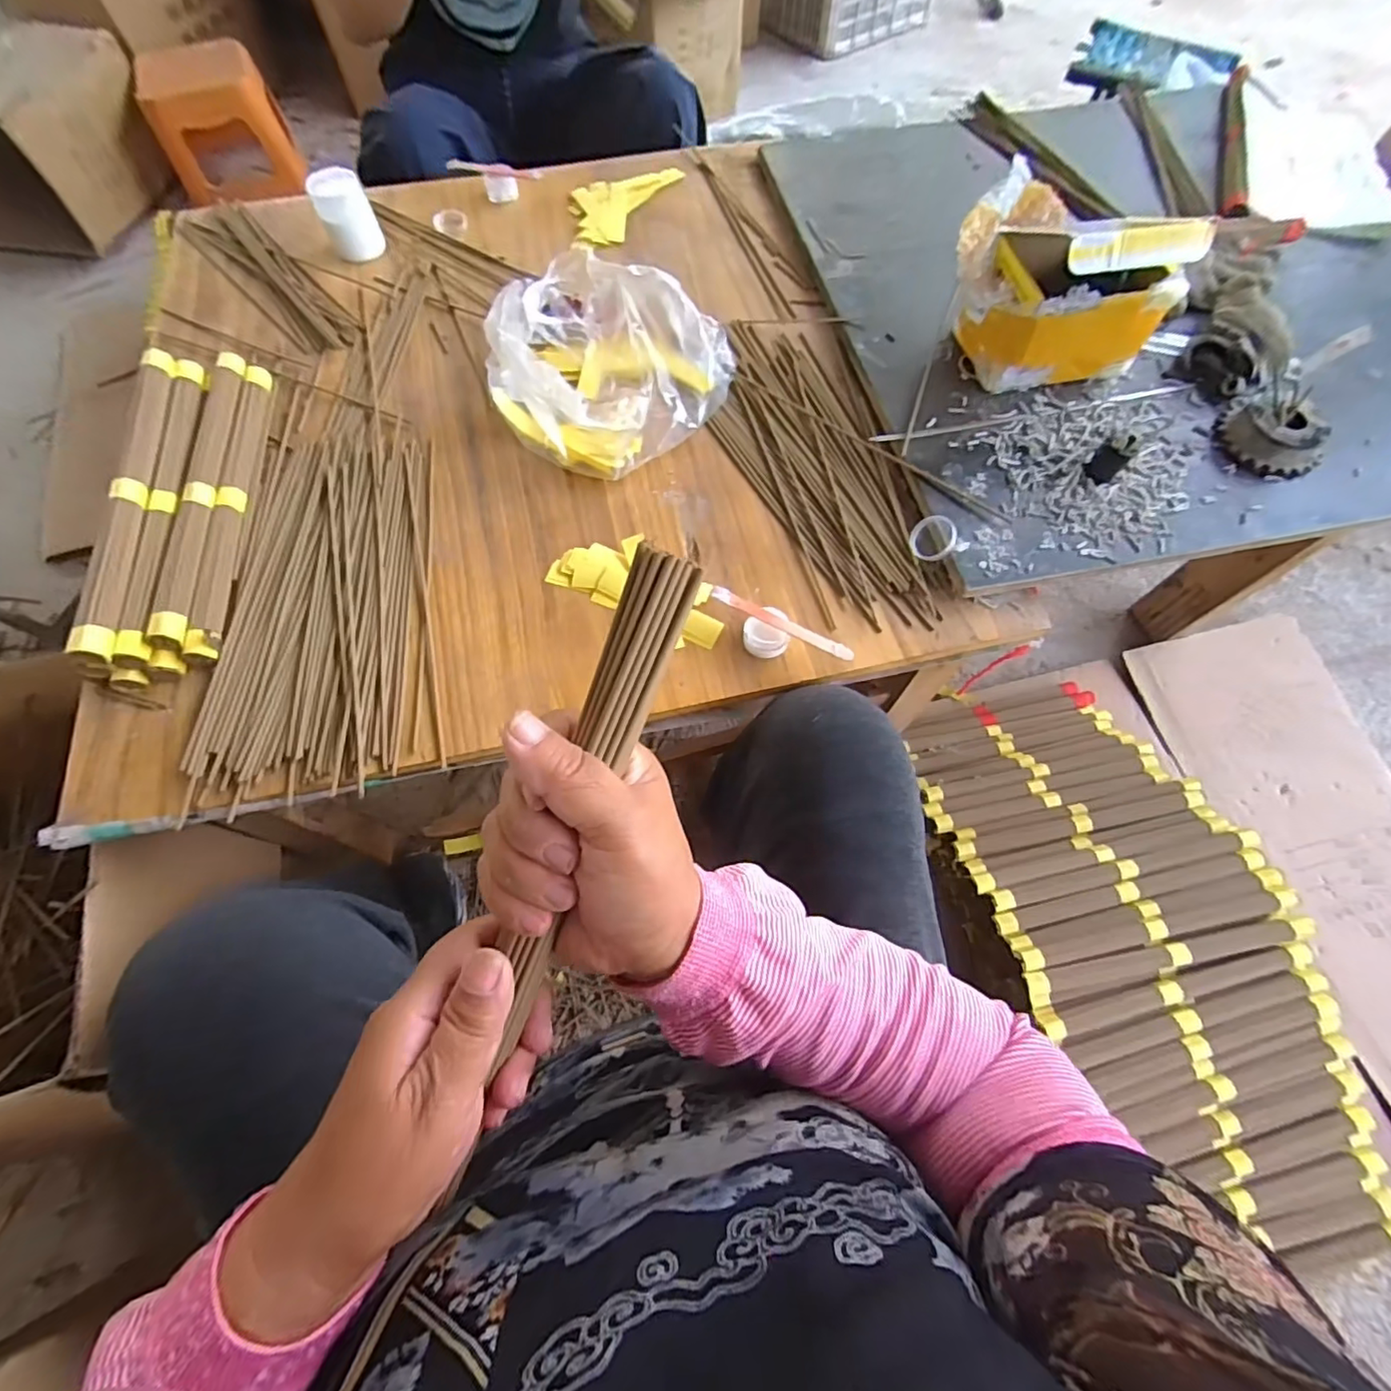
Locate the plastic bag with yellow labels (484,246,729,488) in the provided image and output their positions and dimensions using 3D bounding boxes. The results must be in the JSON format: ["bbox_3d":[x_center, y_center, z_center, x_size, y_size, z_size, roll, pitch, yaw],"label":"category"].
[{"bbox_3d":[-0.084,-0.326,0.555,0.206,0.098,0.226,26,69,11],"label":"plastic bag with yellow labels"}]

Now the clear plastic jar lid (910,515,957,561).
[{"bbox_3d":[0.206,-0.135,0.516,0.037,0.011,0.037,2,93,34],"label":"clear plastic jar lid"}]

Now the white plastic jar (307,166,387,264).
[{"bbox_3d":[-0.390,-0.538,0.668,0.056,0.073,0.049,-25,69,-10],"label":"white plastic jar"}]

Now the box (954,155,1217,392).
[{"bbox_3d":[0.333,-0.396,0.561,0.158,0.124,0.162,-11,67,-5],"label":"box"}]

